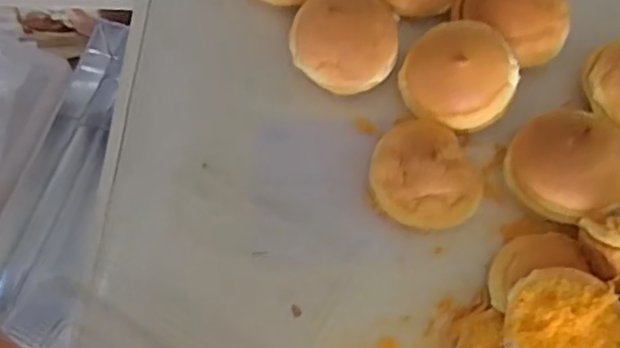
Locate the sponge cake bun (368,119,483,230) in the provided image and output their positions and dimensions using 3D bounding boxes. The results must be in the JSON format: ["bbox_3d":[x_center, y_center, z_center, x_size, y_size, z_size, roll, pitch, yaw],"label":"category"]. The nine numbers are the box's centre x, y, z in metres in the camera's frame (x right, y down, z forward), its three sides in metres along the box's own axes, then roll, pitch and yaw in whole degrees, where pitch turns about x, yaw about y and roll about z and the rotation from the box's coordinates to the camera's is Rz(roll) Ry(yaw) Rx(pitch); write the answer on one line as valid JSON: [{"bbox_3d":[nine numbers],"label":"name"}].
[{"bbox_3d":[0.086,0.000,0.486,0.083,0.036,0.076,0,67,0],"label":"sponge cake bun"}]

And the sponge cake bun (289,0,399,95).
[{"bbox_3d":[0.025,-0.106,0.519,0.081,0.055,0.080,-2,67,-1],"label":"sponge cake bun"}]

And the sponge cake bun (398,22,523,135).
[{"bbox_3d":[0.111,-0.076,0.494,0.081,0.043,0.075,0,67,0],"label":"sponge cake bun"}]

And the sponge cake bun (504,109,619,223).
[{"bbox_3d":[0.184,-0.005,0.474,0.076,0.052,0.079,-9,67,-4],"label":"sponge cake bun"}]

